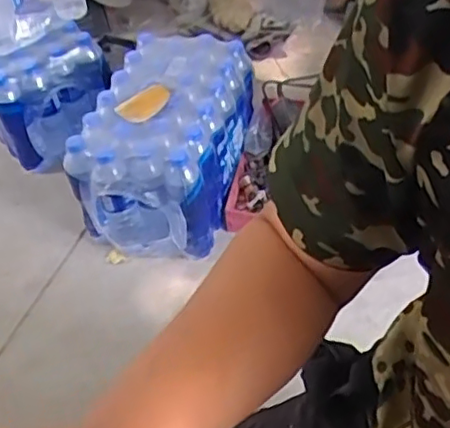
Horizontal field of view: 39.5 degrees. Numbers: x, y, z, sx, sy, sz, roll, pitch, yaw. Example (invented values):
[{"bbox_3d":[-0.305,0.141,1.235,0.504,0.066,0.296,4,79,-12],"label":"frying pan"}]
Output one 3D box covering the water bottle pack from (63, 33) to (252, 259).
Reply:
[{"bbox_3d":[-0.095,-0.152,1.182,0.227,0.197,0.421,8,54,14],"label":"water bottle pack"}]

